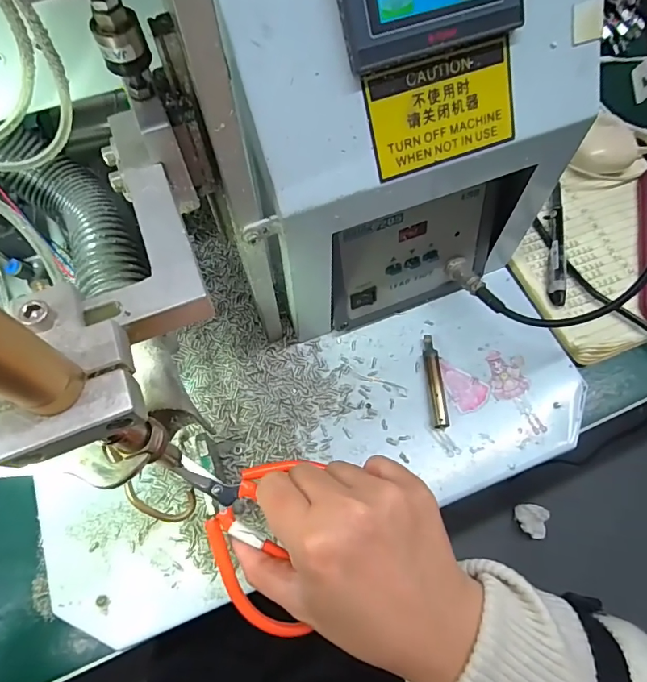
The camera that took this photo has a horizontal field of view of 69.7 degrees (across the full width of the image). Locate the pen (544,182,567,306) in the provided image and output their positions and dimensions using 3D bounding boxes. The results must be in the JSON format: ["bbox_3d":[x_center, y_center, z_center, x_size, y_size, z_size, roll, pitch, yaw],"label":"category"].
[{"bbox_3d":[0.201,-0.085,0.400,0.014,0.014,0.124,8,67,6],"label":"pen"}]

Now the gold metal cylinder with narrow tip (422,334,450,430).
[{"bbox_3d":[0.083,0.029,0.344,0.012,0.010,0.071,-2,66,-2],"label":"gold metal cylinder with narrow tip"}]

